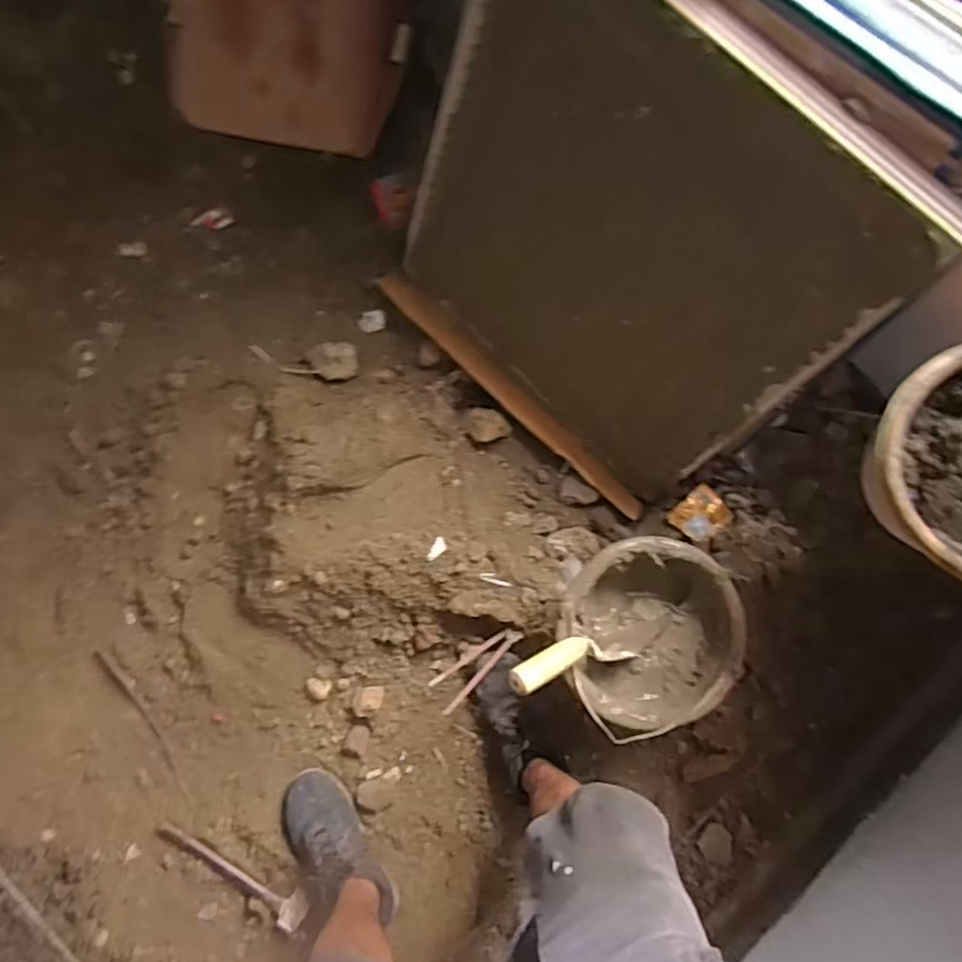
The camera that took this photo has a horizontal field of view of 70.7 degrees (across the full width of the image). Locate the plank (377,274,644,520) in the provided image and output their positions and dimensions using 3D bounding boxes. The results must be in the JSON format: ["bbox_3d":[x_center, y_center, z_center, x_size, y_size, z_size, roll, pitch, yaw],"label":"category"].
[{"bbox_3d":[0.048,-0.150,1.144,0.589,0.032,0.049,44,86,4],"label":"plank"}]

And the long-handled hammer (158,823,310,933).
[{"bbox_3d":[-0.412,0.639,1.114,0.284,0.037,0.058,32,85,3],"label":"long-handled hammer"}]

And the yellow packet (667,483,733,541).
[{"bbox_3d":[0.360,0.058,1.109,0.093,0.024,0.076,-40,86,-4],"label":"yellow packet"}]

